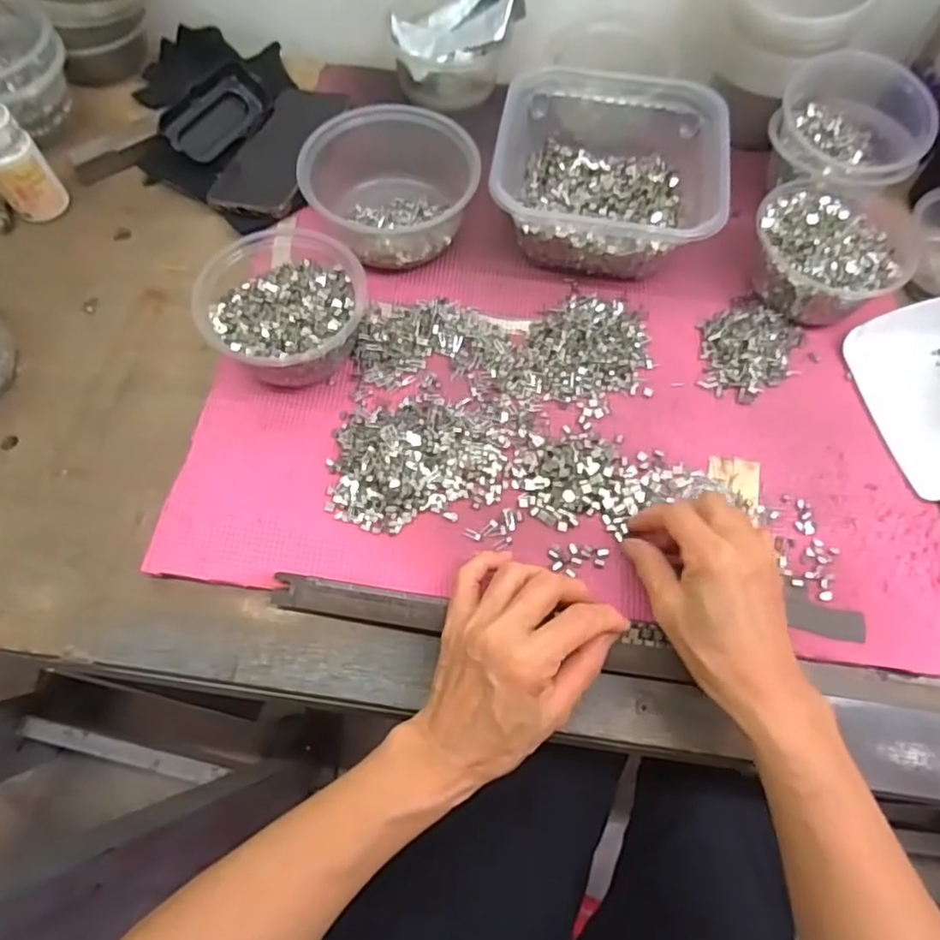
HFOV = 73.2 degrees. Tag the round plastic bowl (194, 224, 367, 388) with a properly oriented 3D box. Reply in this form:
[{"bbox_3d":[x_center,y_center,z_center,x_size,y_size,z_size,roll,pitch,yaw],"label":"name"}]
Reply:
[{"bbox_3d":[-0.136,-0.119,0.461,0.113,0.060,0.123,1,64,-2],"label":"round plastic bowl"}]

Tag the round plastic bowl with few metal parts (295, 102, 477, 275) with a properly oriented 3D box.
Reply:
[{"bbox_3d":[-0.064,-0.230,0.506,0.113,0.073,0.116,1,64,-2],"label":"round plastic bowl with few metal parts"}]

